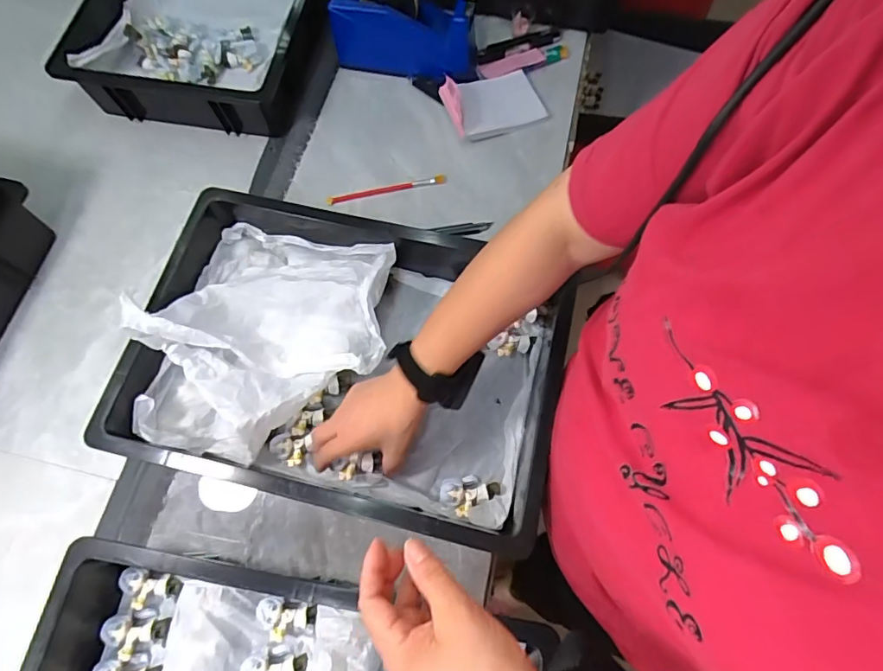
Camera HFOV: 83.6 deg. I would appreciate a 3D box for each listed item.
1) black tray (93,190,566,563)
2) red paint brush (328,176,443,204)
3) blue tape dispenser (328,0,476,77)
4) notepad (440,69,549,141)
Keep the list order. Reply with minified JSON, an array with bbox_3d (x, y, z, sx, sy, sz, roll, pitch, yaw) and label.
[{"bbox_3d":[-0.105,0.023,0.545,0.435,0.099,0.303,12,70,5],"label":"black tray"},{"bbox_3d":[-0.076,-0.199,0.676,0.162,0.011,0.013,-11,70,-4],"label":"red paint brush"},{"bbox_3d":[-0.055,-0.422,0.685,0.198,0.114,0.070,3,70,1],"label":"blue tape dispenser"},{"bbox_3d":[0.075,-0.329,0.690,0.131,0.035,0.085,-18,71,-6],"label":"notepad"}]

